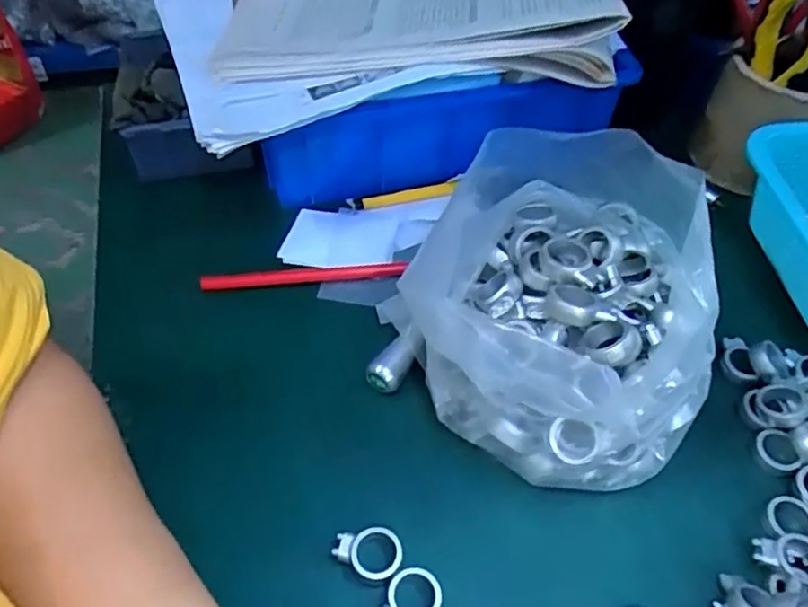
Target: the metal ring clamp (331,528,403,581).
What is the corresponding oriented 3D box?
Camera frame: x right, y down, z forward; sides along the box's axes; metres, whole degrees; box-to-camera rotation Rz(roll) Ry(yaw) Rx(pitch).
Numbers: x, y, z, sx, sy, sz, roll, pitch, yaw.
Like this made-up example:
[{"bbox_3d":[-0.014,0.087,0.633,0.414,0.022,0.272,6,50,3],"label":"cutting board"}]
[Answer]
[{"bbox_3d":[-0.018,0.126,0.316,0.034,0.012,0.024,-1,49,-2],"label":"metal ring clamp"}]

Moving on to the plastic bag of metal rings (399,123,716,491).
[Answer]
[{"bbox_3d":[0.085,-0.002,0.353,0.172,0.110,0.164,25,53,19],"label":"plastic bag of metal rings"}]

